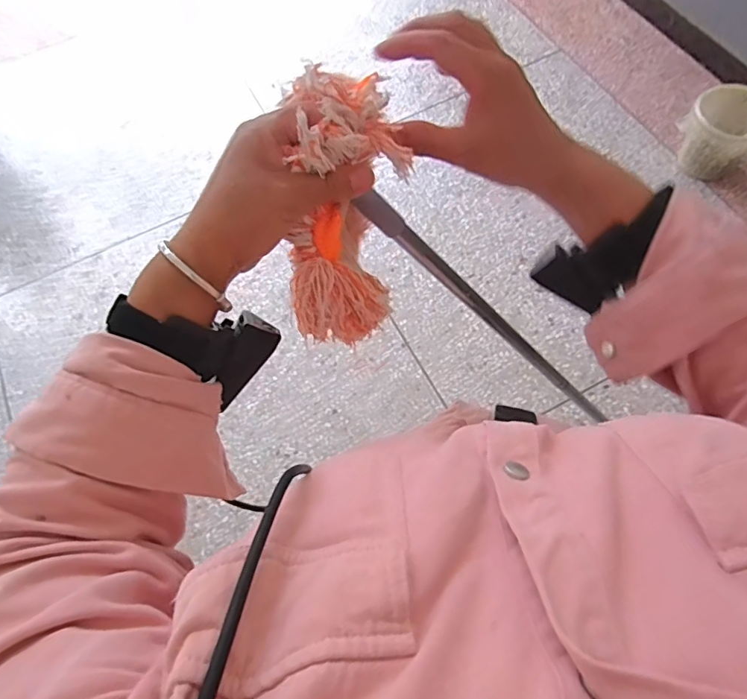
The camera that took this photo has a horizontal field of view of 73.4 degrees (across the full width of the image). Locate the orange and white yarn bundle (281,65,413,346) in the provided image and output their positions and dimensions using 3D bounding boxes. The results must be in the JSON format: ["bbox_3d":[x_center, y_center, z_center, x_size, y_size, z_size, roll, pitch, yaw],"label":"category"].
[{"bbox_3d":[-0.018,-0.087,0.340,0.069,0.176,0.065,7,31,6],"label":"orange and white yarn bundle"}]

